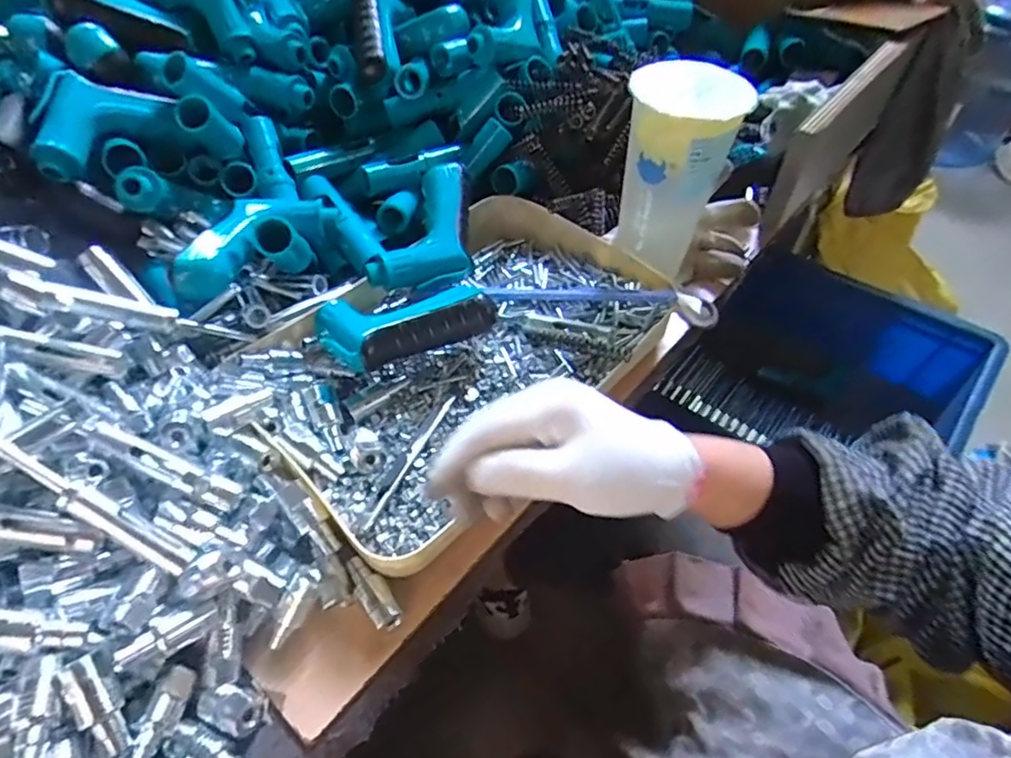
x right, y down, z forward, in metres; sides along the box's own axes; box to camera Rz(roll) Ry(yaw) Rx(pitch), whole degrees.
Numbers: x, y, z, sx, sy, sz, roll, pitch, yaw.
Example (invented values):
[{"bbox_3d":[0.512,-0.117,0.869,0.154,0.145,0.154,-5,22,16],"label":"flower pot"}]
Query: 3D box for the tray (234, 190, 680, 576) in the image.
[{"bbox_3d":[-0.032,-0.024,0.469,0.232,0.047,0.322,36,61,26],"label":"tray"}]

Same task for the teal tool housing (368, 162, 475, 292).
[{"bbox_3d":[-0.059,-0.122,0.507,0.066,0.036,0.131,26,66,-10],"label":"teal tool housing"}]

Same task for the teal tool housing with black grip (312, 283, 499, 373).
[{"bbox_3d":[-0.078,-0.048,0.441,0.123,0.030,0.081,-20,54,-13],"label":"teal tool housing with black grip"}]

